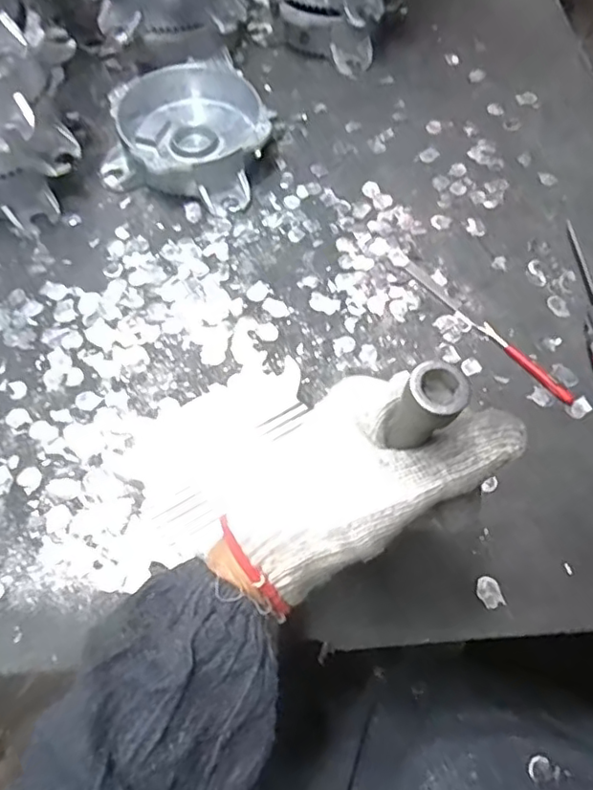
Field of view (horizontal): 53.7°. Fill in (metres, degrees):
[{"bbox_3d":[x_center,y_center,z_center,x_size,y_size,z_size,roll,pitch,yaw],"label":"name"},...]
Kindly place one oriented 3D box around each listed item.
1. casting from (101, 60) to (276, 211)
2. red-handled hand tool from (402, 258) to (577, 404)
[{"bbox_3d":[-0.094,-0.233,0.515,0.137,0.043,0.142,0,63,-1],"label":"casting"},{"bbox_3d":[0.143,-0.051,0.448,0.011,0.004,0.163,-38,70,-18],"label":"red-handled hand tool"}]

